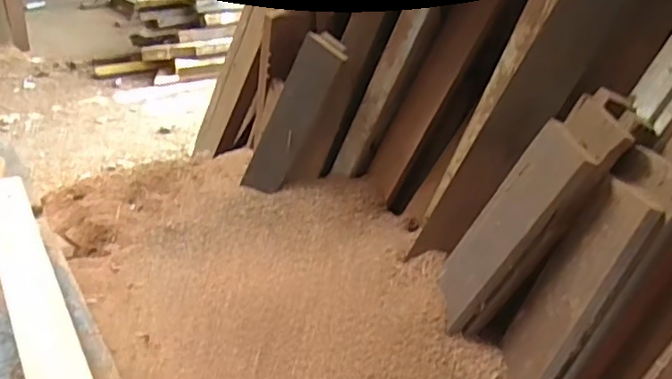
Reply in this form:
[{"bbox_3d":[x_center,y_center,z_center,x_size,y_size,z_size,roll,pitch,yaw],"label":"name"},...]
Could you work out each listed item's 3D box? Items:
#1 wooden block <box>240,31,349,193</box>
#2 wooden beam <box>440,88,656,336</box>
[{"bbox_3d":[-0.115,-0.178,1.559,0.118,0.472,0.033,38,30,16],"label":"wooden block"},{"bbox_3d":[0.338,0.054,1.053,0.105,0.477,0.158,23,27,-16],"label":"wooden beam"}]

